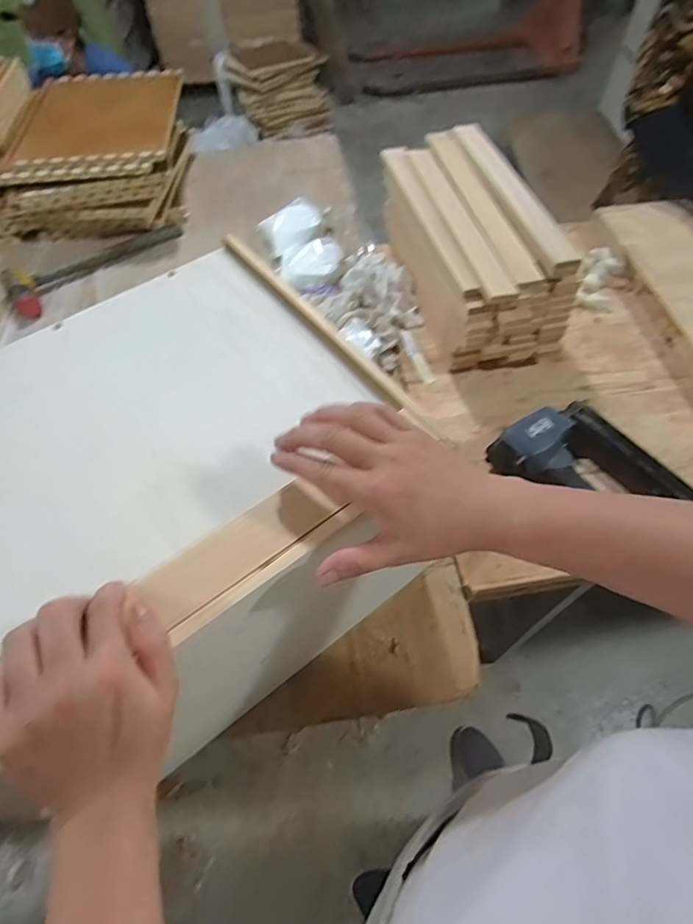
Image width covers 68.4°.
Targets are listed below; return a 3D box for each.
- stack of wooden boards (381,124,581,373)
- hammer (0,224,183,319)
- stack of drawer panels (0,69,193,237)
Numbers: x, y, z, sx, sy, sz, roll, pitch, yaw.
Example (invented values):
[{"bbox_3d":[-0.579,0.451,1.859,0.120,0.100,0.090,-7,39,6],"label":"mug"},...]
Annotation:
[{"bbox_3d":[0.195,-0.340,0.813,0.174,0.172,0.397,-12,60,-6],"label":"stack of wooden boards"},{"bbox_3d":[-0.457,-0.374,0.930,0.336,0.040,0.079,-39,66,-20],"label":"hammer"},{"bbox_3d":[-0.475,-0.585,0.981,0.321,0.147,0.360,-2,59,0],"label":"stack of drawer panels"}]

